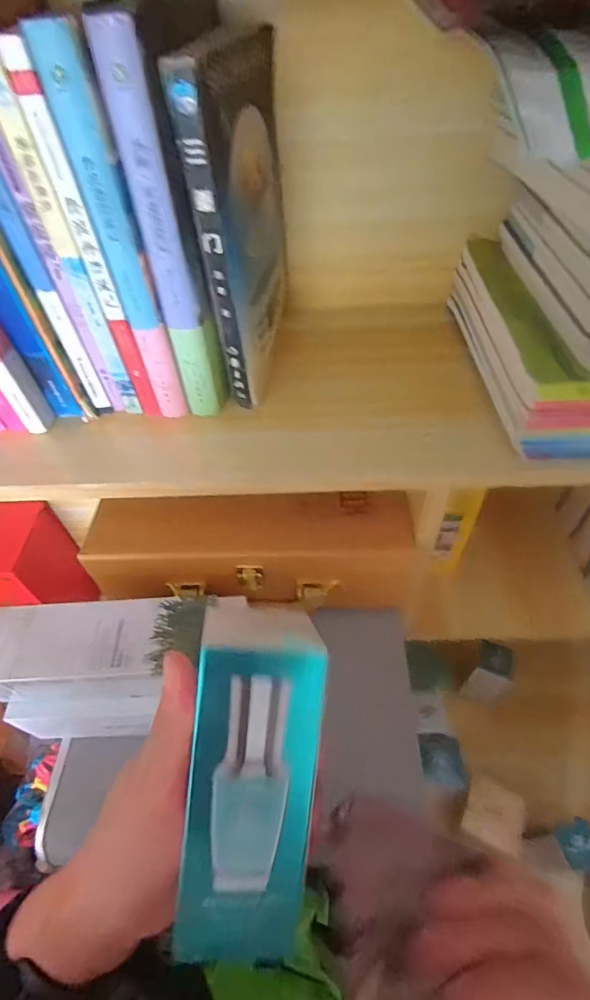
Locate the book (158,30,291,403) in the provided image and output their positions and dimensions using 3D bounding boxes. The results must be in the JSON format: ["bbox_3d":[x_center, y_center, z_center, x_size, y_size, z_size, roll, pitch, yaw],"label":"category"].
[{"bbox_3d":[-0.031,-0.196,0.332,0.025,0.188,0.154,5,51,7],"label":"book"}]

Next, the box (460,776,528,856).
[{"bbox_3d":[0.249,0.391,0.584,0.068,0.022,0.067,21,55,19],"label":"box"}]

